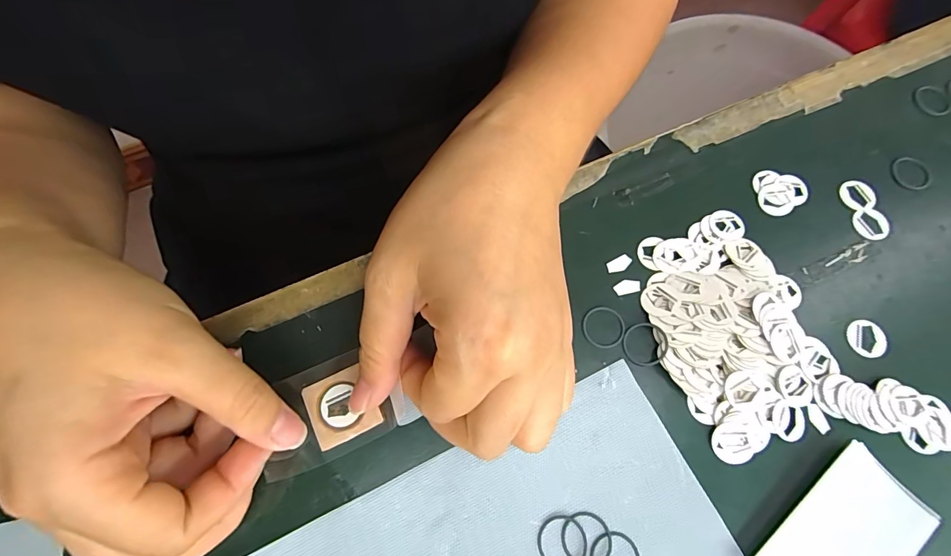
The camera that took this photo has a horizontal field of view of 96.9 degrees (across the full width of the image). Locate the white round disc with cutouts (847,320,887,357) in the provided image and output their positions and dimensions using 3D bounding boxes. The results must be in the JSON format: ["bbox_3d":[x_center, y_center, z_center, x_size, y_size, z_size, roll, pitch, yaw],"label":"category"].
[{"bbox_3d":[0.190,0.029,0.205,0.015,0.008,0.016,0,71,0],"label":"white round disc with cutouts"}]

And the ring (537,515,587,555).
[{"bbox_3d":[0.036,0.111,0.176,0.020,0.004,0.021,0,71,0],"label":"ring"}]

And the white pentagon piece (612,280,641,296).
[{"bbox_3d":[0.077,0.005,0.213,0.013,0.004,0.007,-13,78,8],"label":"white pentagon piece"}]

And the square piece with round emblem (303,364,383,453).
[{"bbox_3d":[-0.061,0.057,0.188,0.028,0.004,0.029,-26,73,-9],"label":"square piece with round emblem"}]

